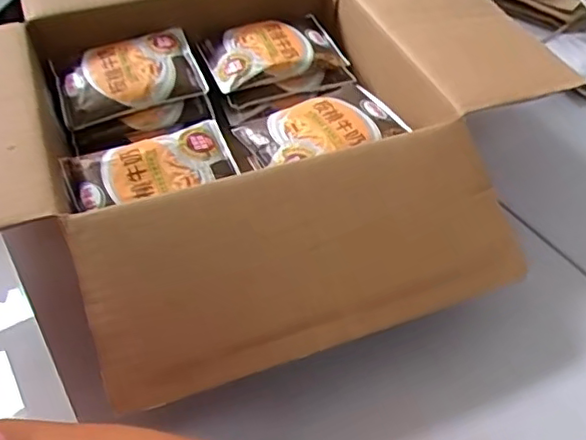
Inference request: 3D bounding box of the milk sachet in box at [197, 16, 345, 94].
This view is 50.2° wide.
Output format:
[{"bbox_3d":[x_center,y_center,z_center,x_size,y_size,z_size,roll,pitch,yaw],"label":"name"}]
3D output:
[{"bbox_3d":[-0.022,-0.173,0.636,0.134,0.023,0.089,-18,49,-17],"label":"milk sachet in box"}]

